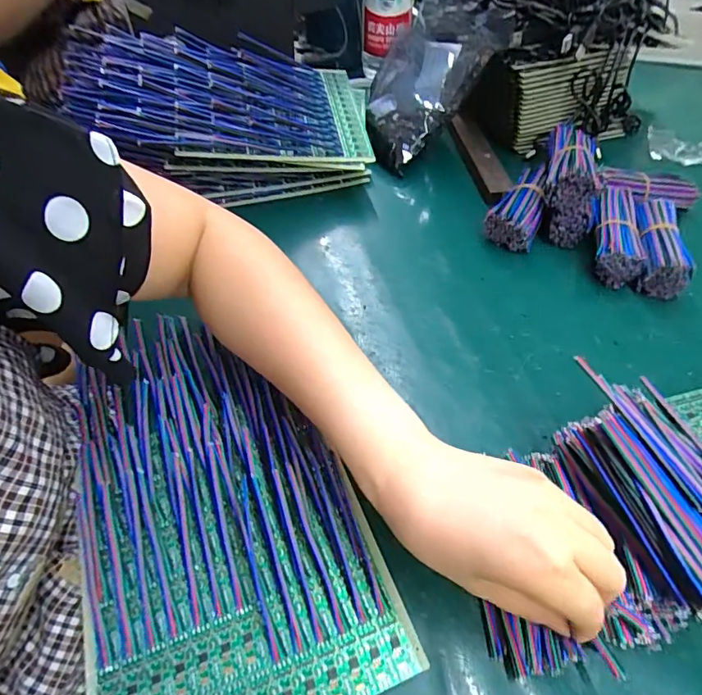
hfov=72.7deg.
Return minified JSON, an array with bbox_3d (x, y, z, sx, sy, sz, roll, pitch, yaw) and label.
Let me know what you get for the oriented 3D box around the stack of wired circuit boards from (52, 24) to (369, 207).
[{"bbox_3d":[-0.126,-0.242,0.495,0.291,0.073,0.174,-5,70,-19],"label":"stack of wired circuit boards"}]

